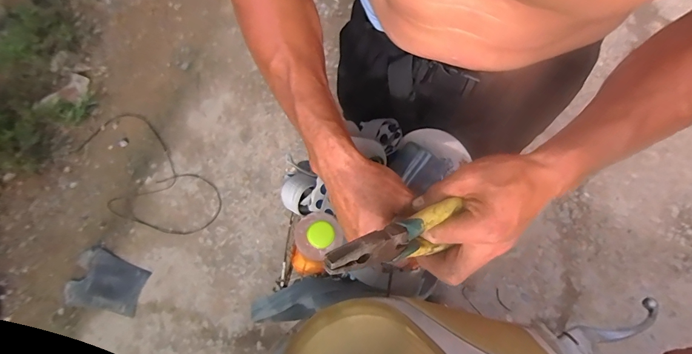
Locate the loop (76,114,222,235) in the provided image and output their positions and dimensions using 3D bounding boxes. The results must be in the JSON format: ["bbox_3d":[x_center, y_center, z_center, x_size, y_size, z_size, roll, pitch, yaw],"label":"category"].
[{"bbox_3d":[-0.811,0.008,1.397,0.649,0.044,0.340,41,80,12],"label":"loop"}]

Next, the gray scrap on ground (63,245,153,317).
[{"bbox_3d":[-0.898,0.393,1.307,0.279,0.021,0.200,13,75,5],"label":"gray scrap on ground"}]

